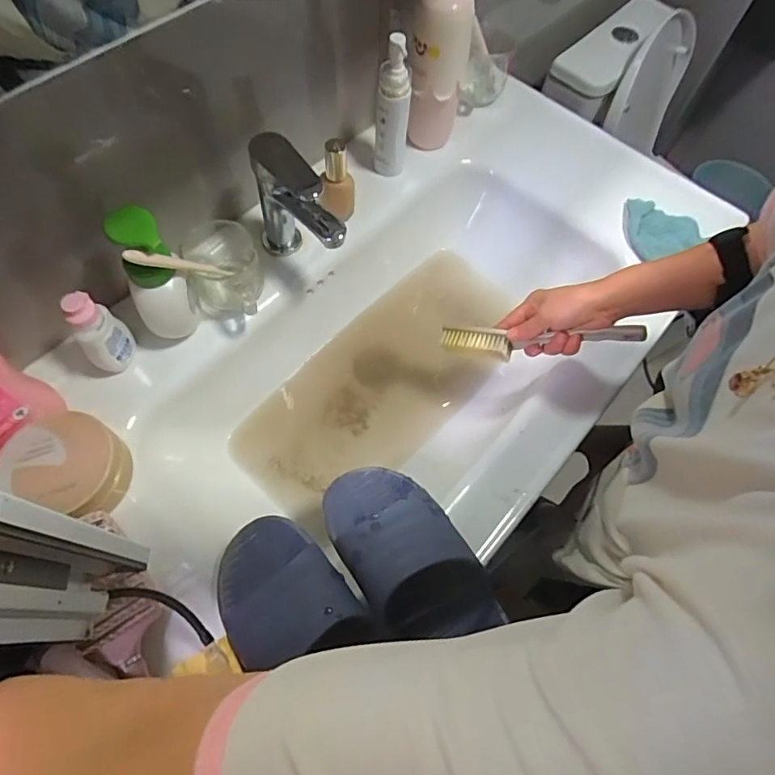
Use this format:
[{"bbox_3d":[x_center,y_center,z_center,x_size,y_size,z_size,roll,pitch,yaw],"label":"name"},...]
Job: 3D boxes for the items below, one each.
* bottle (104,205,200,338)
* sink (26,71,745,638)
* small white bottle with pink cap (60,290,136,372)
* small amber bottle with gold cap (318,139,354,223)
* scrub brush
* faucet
[{"bbox_3d":[-0.241,-0.107,0.524,0.061,0.170,0.050,-27,69,-15],"label":"bottle"},{"bbox_3d":[0.055,-0.070,0.677,0.815,0.143,0.463,-39,72,-19],"label":"sink"},{"bbox_3d":[-0.300,-0.055,0.524,0.028,0.113,0.039,-3,65,-4],"label":"small white bottle with pink cap"},{"bbox_3d":[-0.065,-0.256,0.622,0.039,0.110,0.032,24,66,8],"label":"small amber bottle with gold cap"},{"bbox_3d":[0.167,-0.053,0.564,0.221,0.026,0.035,0,61,26],"label":"scrub brush"},{"bbox_3d":[-0.103,-0.201,0.579,0.149,0.153,0.045,34,68,13],"label":"faucet"}]

